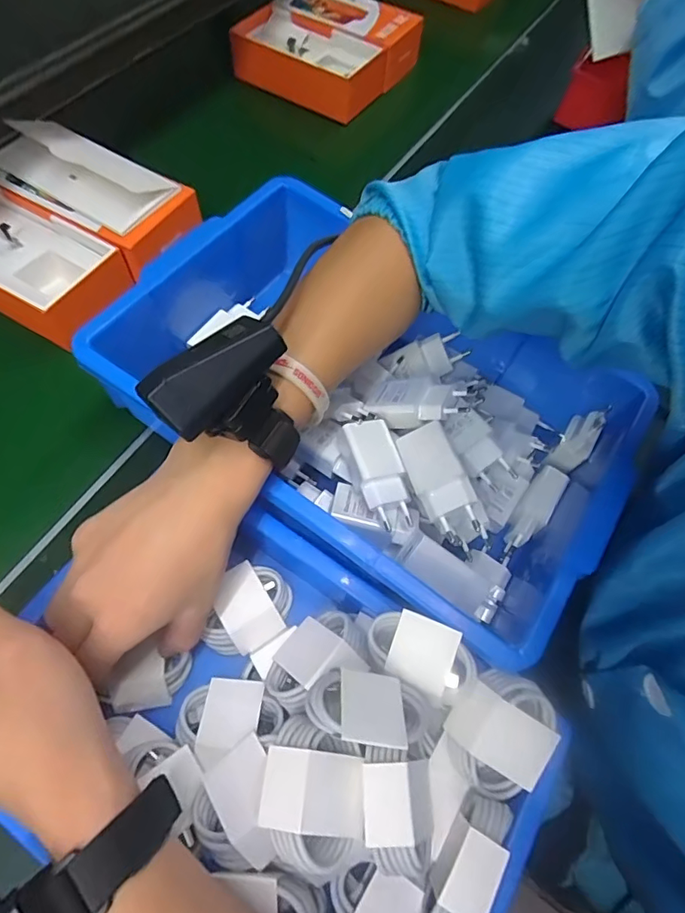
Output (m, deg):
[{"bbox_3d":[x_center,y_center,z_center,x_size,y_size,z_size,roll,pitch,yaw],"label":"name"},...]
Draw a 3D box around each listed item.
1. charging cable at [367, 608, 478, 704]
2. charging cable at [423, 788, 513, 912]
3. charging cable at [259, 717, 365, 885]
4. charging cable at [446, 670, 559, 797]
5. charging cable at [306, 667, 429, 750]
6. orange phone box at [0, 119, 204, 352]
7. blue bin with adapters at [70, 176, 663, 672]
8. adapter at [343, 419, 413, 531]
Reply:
[{"bbox_3d":[0.046,0.112,0.285,0.061,0.015,0.037,25,85,10],"label":"charging cable"},{"bbox_3d":[0.063,0.208,0.252,0.024,0.034,0.066,31,67,13],"label":"charging cable"},{"bbox_3d":[-0.015,0.172,0.252,0.051,0.018,0.064,6,64,1],"label":"charging cable"},{"bbox_3d":[0.089,0.156,0.279,0.054,0.014,0.061,25,87,7],"label":"charging cable"},{"bbox_3d":[0.013,0.141,0.268,0.060,0.023,0.041,21,32,-4],"label":"charging cable"},{"bbox_3d":[-0.283,-0.226,0.477,0.220,0.077,0.197,29,67,12],"label":"orange phone box"},{"bbox_3d":[0.018,-0.047,0.387,0.370,0.098,0.233,33,68,13],"label":"blue bin with adapters"},{"bbox_3d":[0.028,0.011,0.355,0.036,0.017,0.079,-13,65,-8],"label":"adapter"}]

